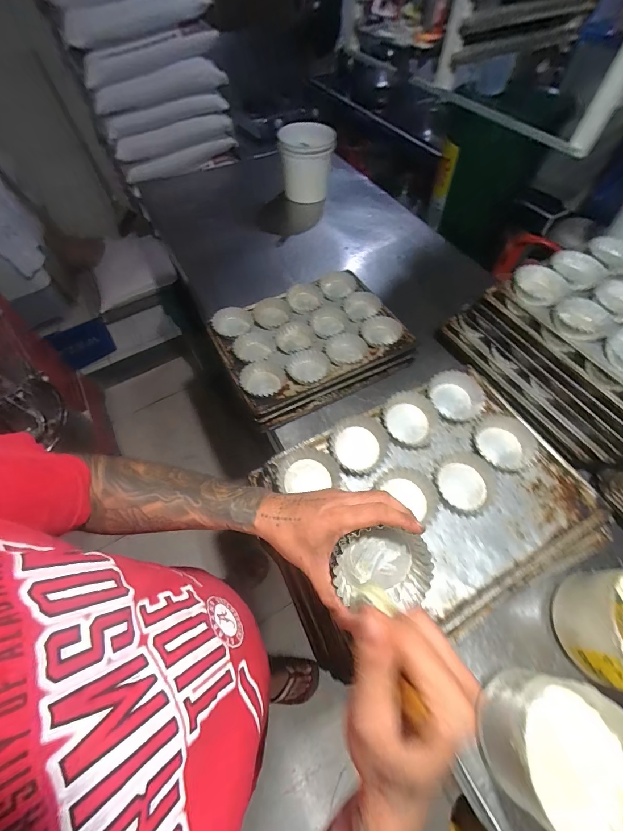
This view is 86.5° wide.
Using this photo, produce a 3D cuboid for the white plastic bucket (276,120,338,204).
[{"bbox_3d":[-0.020,-0.952,1.258,0.191,0.209,0.189,0,59,0],"label":"white plastic bucket"}]

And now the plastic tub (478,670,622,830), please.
[{"bbox_3d":[0.339,0.459,0.446,0.177,0.116,0.164,0,59,0],"label":"plastic tub"}]

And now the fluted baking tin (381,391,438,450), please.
[{"bbox_3d":[0.176,0.006,0.595,0.095,0.041,0.102,0,59,0],"label":"fluted baking tin"}]

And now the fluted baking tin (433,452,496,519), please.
[{"bbox_3d":[0.245,0.112,0.544,0.094,0.028,0.103,0,59,0],"label":"fluted baking tin"}]

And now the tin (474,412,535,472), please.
[{"bbox_3d":[0.334,0.048,0.573,0.095,0.020,0.108,26,63,15],"label":"tin"}]

